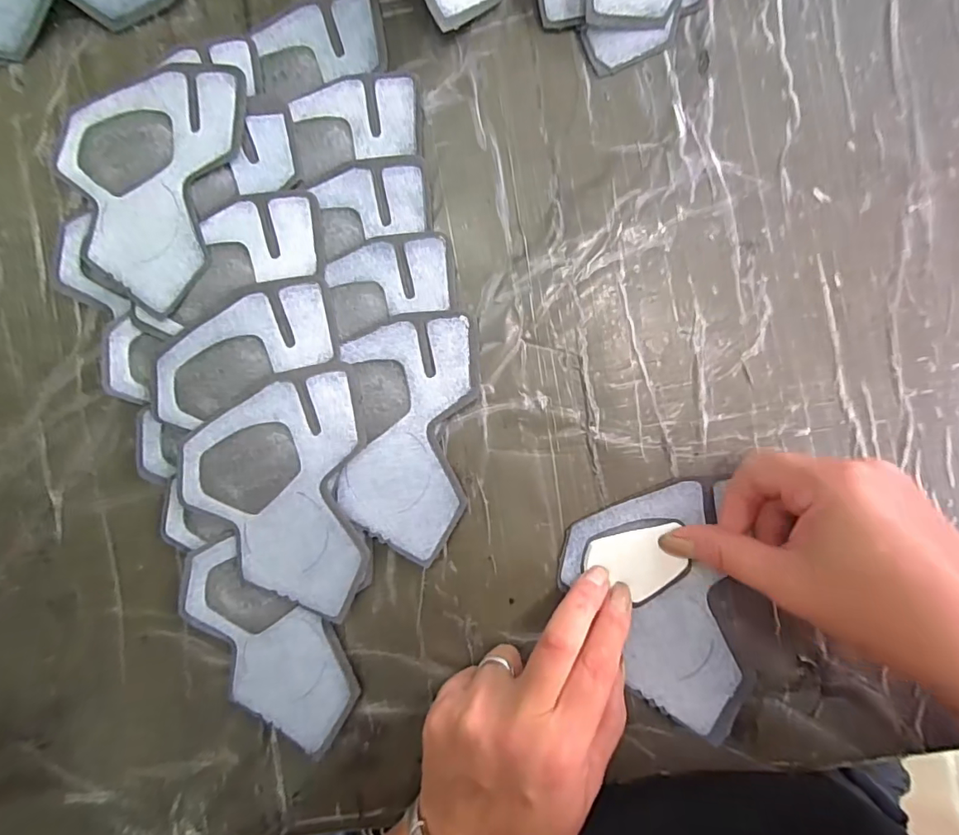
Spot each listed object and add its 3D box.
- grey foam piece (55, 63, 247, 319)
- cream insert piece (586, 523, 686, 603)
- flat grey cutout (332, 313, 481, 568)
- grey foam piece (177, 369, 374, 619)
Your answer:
[{"bbox_3d":[-0.189,-0.132,0.280,0.102,0.014,0.132,14,91,4],"label":"grey foam piece"},{"bbox_3d":[0.083,0.078,0.266,0.048,0.004,0.034,-13,78,5],"label":"cream insert piece"},{"bbox_3d":[-0.040,0.009,0.275,0.071,0.007,0.130,3,90,4],"label":"flat grey cutout"},{"bbox_3d":[-0.112,0.043,0.274,0.099,0.009,0.129,-6,89,4],"label":"grey foam piece"}]

